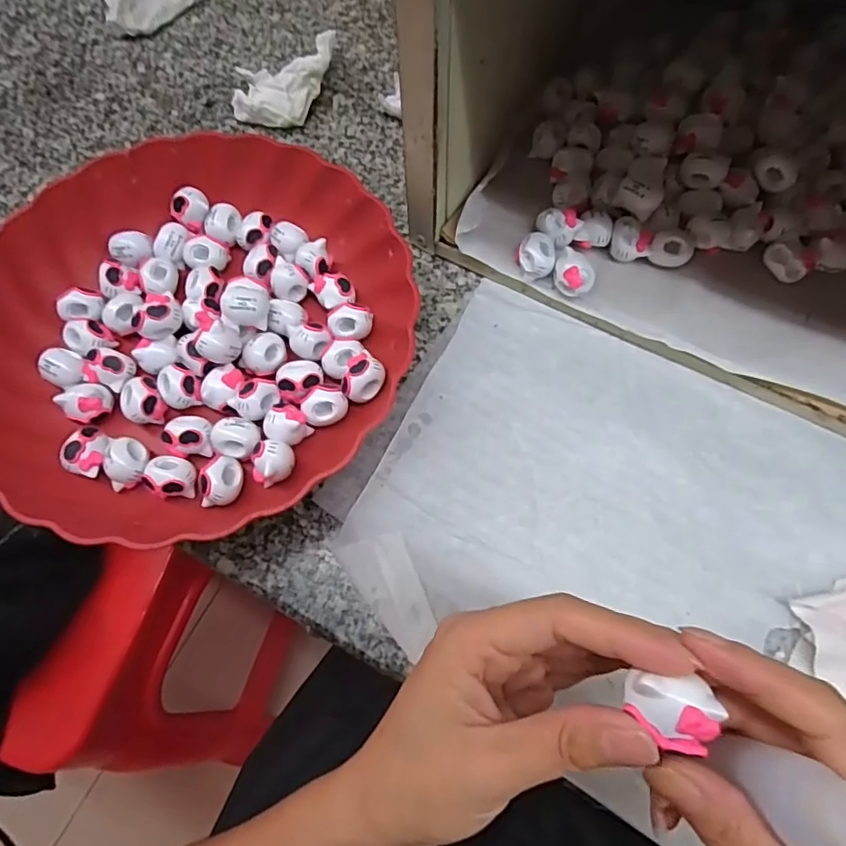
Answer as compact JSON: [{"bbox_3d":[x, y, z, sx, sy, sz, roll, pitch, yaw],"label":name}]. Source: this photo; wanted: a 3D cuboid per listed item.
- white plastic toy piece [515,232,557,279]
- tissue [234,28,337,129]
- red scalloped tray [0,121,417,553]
[{"bbox_3d":[0.066,-0.097,0.333,0.022,0.018,0.022,-1,68,2],"label":"white plastic toy piece"},{"bbox_3d":[-0.096,-0.236,0.401,0.079,0.034,0.041,-16,69,-4],"label":"tissue"},{"bbox_3d":[-0.131,-0.056,0.329,0.240,0.053,0.240,-18,69,-5],"label":"red scalloped tray"}]

